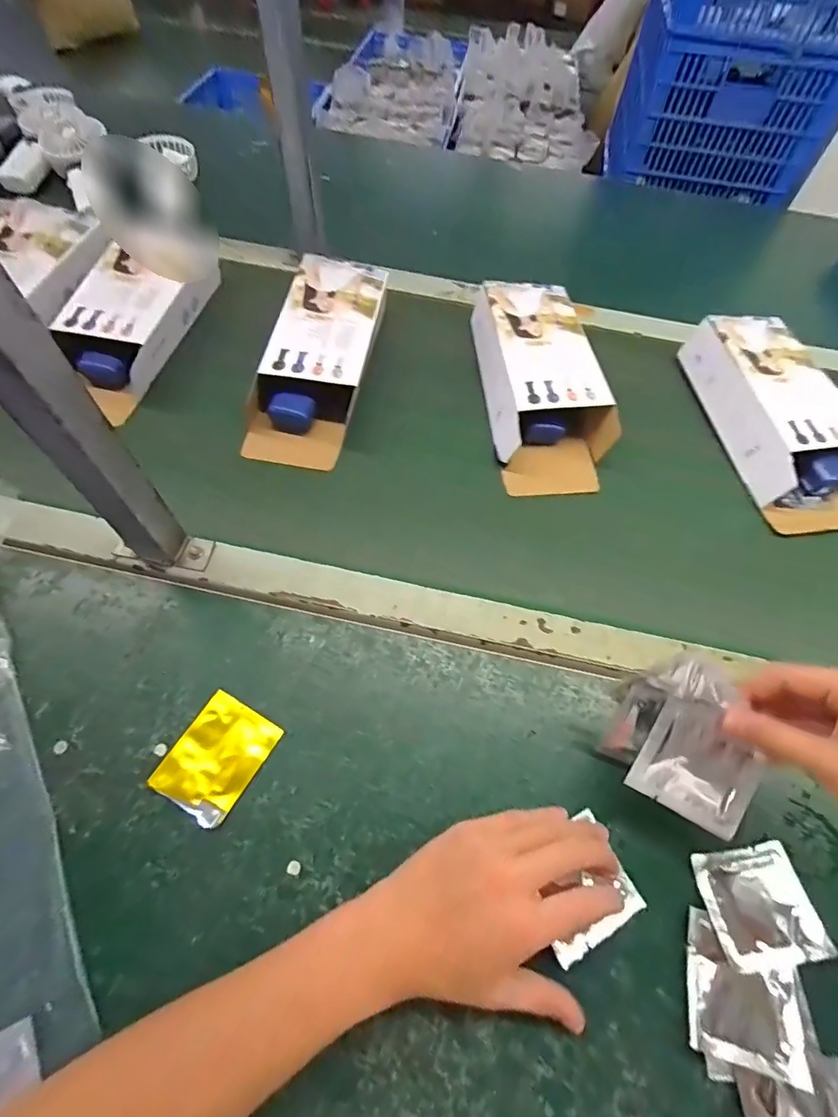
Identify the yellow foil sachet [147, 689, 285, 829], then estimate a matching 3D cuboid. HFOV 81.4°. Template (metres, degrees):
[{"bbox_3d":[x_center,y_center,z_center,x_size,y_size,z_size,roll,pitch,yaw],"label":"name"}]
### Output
[{"bbox_3d":[-0.142,0.140,0.345,0.060,0.008,0.073,27,60,12],"label":"yellow foil sachet"}]

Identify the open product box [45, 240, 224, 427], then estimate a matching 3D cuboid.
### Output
[{"bbox_3d":[-0.319,-0.246,0.521,0.113,0.056,0.219,15,61,4],"label":"open product box"}]

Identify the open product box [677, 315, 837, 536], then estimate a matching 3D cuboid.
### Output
[{"bbox_3d":[0.379,-0.149,0.513,0.112,0.059,0.250,-6,62,-8],"label":"open product box"}]

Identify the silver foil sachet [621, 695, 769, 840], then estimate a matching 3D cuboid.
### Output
[{"bbox_3d":[0.181,0.132,0.314,0.069,0.008,0.070,26,90,5],"label":"silver foil sachet"}]

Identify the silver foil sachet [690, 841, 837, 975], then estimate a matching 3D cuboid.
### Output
[{"bbox_3d":[0.225,0.227,0.320,0.069,0.008,0.064,-6,58,-5],"label":"silver foil sachet"}]

